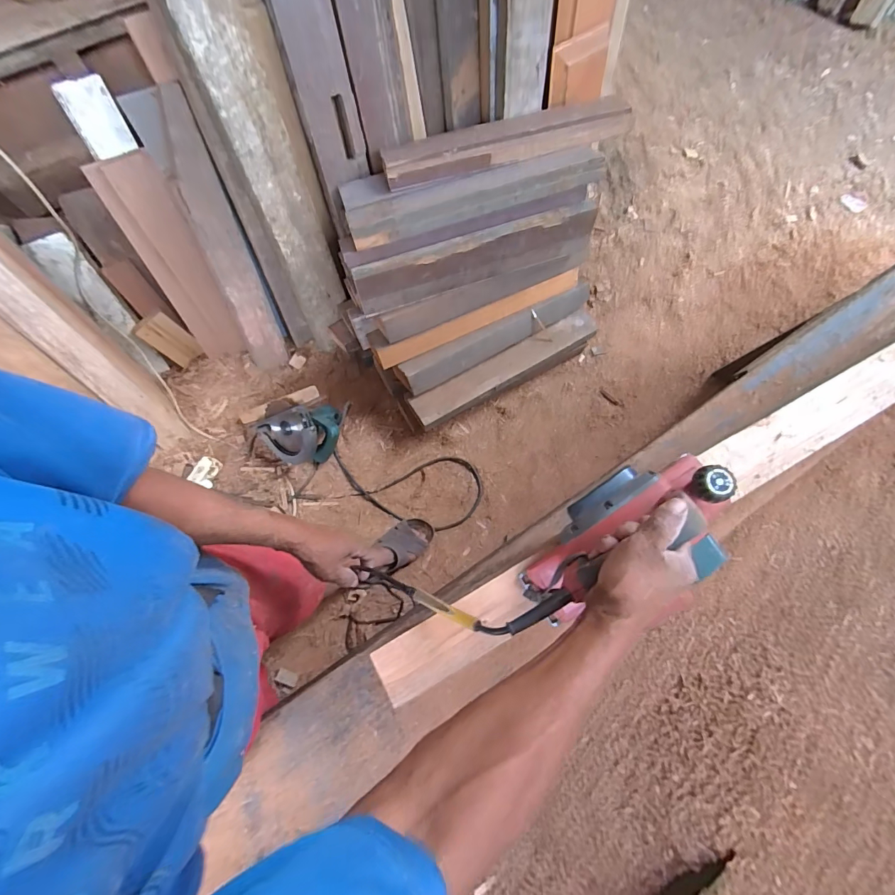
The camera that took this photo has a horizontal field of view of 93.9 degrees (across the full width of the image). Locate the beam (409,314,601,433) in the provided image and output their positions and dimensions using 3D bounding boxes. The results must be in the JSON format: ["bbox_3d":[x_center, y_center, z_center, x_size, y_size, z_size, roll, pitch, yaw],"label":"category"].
[{"bbox_3d":[0.192,-0.253,1.338,0.676,0.061,0.116,-28,73,-9],"label":"beam"}]

